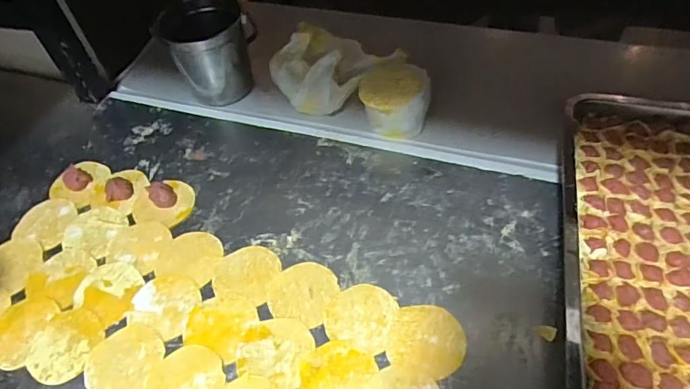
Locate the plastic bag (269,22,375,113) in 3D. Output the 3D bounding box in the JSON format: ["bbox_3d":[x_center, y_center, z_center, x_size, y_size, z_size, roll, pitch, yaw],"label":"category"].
[{"bbox_3d":[-0.043,-0.193,0.746,0.150,0.082,0.112,13,54,14],"label":"plastic bag"}]

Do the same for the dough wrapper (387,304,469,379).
[{"bbox_3d":[0.090,0.158,0.510,0.075,0.004,0.079,-2,52,3],"label":"dough wrapper"}]

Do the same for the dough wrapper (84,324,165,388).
[{"bbox_3d":[-0.245,0.184,0.523,0.078,0.005,0.084,-2,52,3],"label":"dough wrapper"}]

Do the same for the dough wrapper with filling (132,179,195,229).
[{"bbox_3d":[-0.251,0.006,0.655,0.079,0.022,0.072,9,53,12],"label":"dough wrapper with filling"}]

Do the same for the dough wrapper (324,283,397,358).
[{"bbox_3d":[0.018,0.135,0.537,0.075,0.004,0.074,14,54,15],"label":"dough wrapper"}]

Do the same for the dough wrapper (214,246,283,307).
[{"bbox_3d":[-0.119,0.094,0.580,0.073,0.004,0.074,10,53,12],"label":"dough wrapper"}]

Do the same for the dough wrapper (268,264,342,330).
[{"bbox_3d":[-0.050,0.114,0.560,0.076,0.004,0.077,-2,52,3],"label":"dough wrapper"}]

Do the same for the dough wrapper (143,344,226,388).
[{"bbox_3d":[-0.172,0.201,0.502,0.076,0.004,0.084,20,55,19],"label":"dough wrapper"}]

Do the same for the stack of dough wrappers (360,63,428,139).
[{"bbox_3d":[0.074,-0.137,0.696,0.101,0.073,0.094,5,52,8],"label":"stack of dough wrappers"}]

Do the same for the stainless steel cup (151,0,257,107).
[{"bbox_3d":[-0.212,-0.232,0.764,0.124,0.131,0.104,4,52,8],"label":"stainless steel cup"}]

